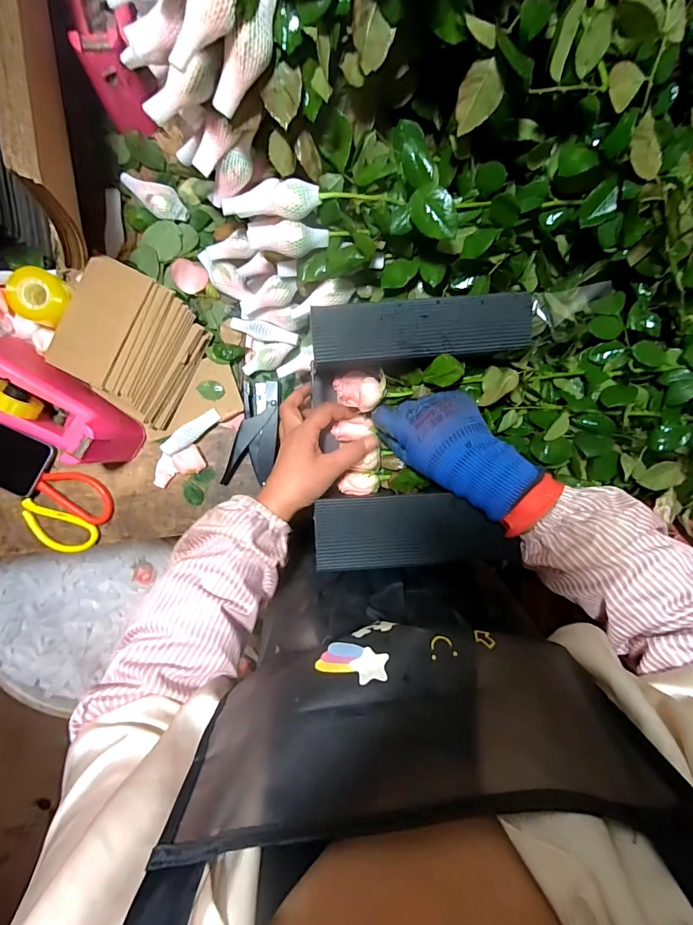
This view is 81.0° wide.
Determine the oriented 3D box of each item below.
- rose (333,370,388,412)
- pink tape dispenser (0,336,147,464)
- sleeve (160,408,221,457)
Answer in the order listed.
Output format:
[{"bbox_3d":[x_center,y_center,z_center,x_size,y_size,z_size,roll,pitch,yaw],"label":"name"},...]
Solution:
[{"bbox_3d":[0.014,-0.077,0.430,0.052,0.050,0.041,13,95,-6],"label":"rose"},{"bbox_3d":[-0.359,-0.071,0.481,0.208,0.093,0.081,31,93,-7],"label":"pink tape dispenser"},{"bbox_3d":[-0.207,-0.041,0.542,0.085,0.022,0.024,-38,98,0],"label":"sleeve"}]

